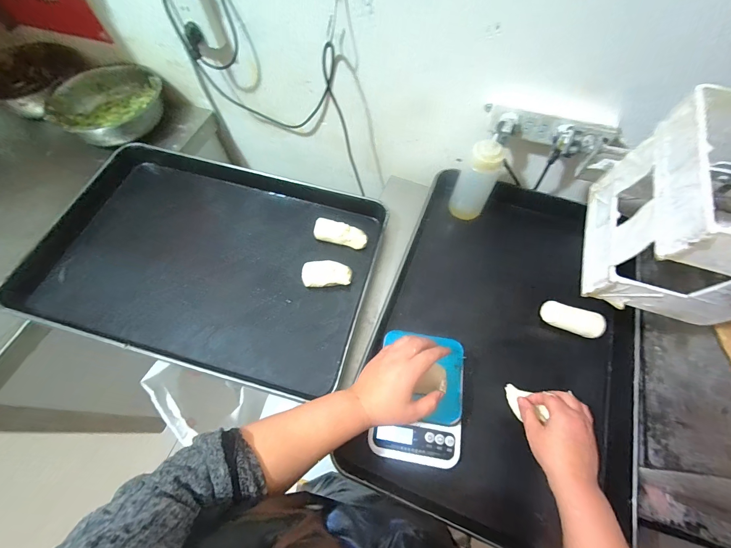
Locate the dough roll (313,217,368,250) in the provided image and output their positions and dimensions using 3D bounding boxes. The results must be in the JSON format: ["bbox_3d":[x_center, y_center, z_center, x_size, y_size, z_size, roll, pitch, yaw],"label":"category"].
[{"bbox_3d":[-0.052,-0.079,0.631,0.111,0.029,0.040,20,65,11],"label":"dough roll"}]

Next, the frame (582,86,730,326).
[{"bbox_3d":[0.326,-0.055,0.308,0.131,0.143,0.163,13,64,8],"label":"frame"}]

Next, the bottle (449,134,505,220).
[{"bbox_3d":[0.211,-0.172,0.602,0.068,0.176,0.053,2,63,2],"label":"bottle"}]

